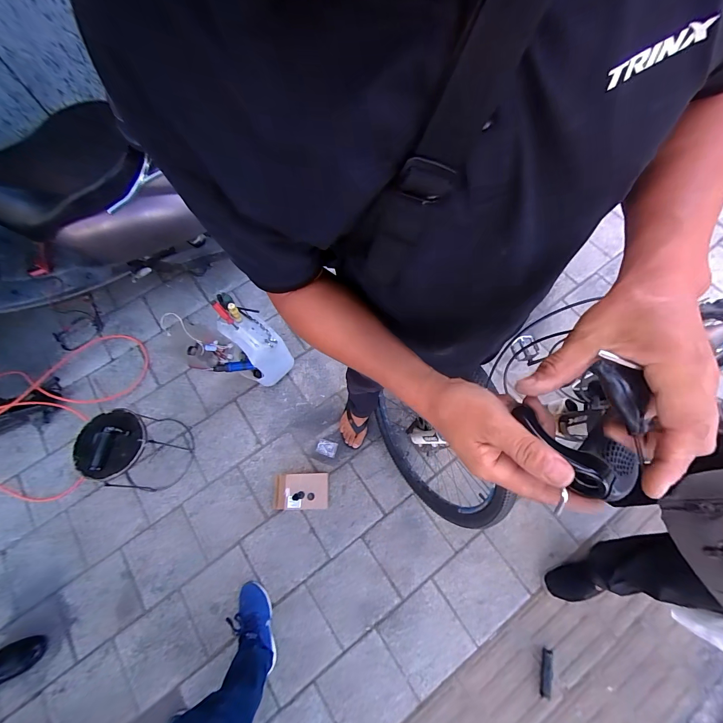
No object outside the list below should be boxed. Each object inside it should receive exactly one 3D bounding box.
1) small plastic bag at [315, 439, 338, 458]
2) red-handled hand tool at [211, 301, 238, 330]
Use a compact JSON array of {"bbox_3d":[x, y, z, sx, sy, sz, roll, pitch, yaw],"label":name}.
[{"bbox_3d":[-0.144,0.353,1.321,0.081,0.016,0.057,15,69,6],"label":"small plastic bag"},{"bbox_3d":[-0.476,-0.162,1.129,0.027,0.120,0.031,-45,39,-16],"label":"red-handled hand tool"}]

